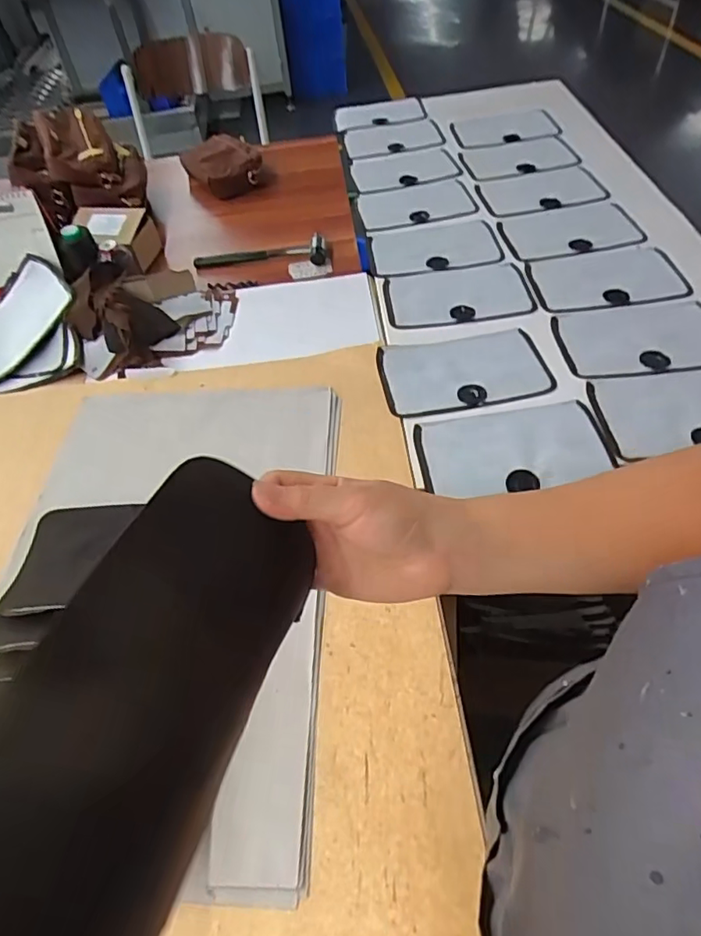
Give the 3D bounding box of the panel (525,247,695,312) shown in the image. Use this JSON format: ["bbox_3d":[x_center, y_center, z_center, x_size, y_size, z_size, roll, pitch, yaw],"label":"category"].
[{"bbox_3d":[0.393,-0.293,0.879,0.219,0.011,0.136,-6,50,2],"label":"panel"}]

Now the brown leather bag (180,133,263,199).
[{"bbox_3d":[-0.270,-0.633,1.196,0.159,0.085,0.167,-15,50,-6],"label":"brown leather bag"}]

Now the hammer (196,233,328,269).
[{"bbox_3d":[-0.158,-0.374,0.997,0.233,0.035,0.061,-4,50,3],"label":"hammer"}]

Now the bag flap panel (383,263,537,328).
[{"bbox_3d":[0.166,-0.277,0.893,0.218,0.010,0.140,-8,50,0],"label":"bag flap panel"}]

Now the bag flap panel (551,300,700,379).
[{"bbox_3d":[0.400,-0.181,0.784,0.217,0.011,0.142,-3,50,4],"label":"bag flap panel"}]

